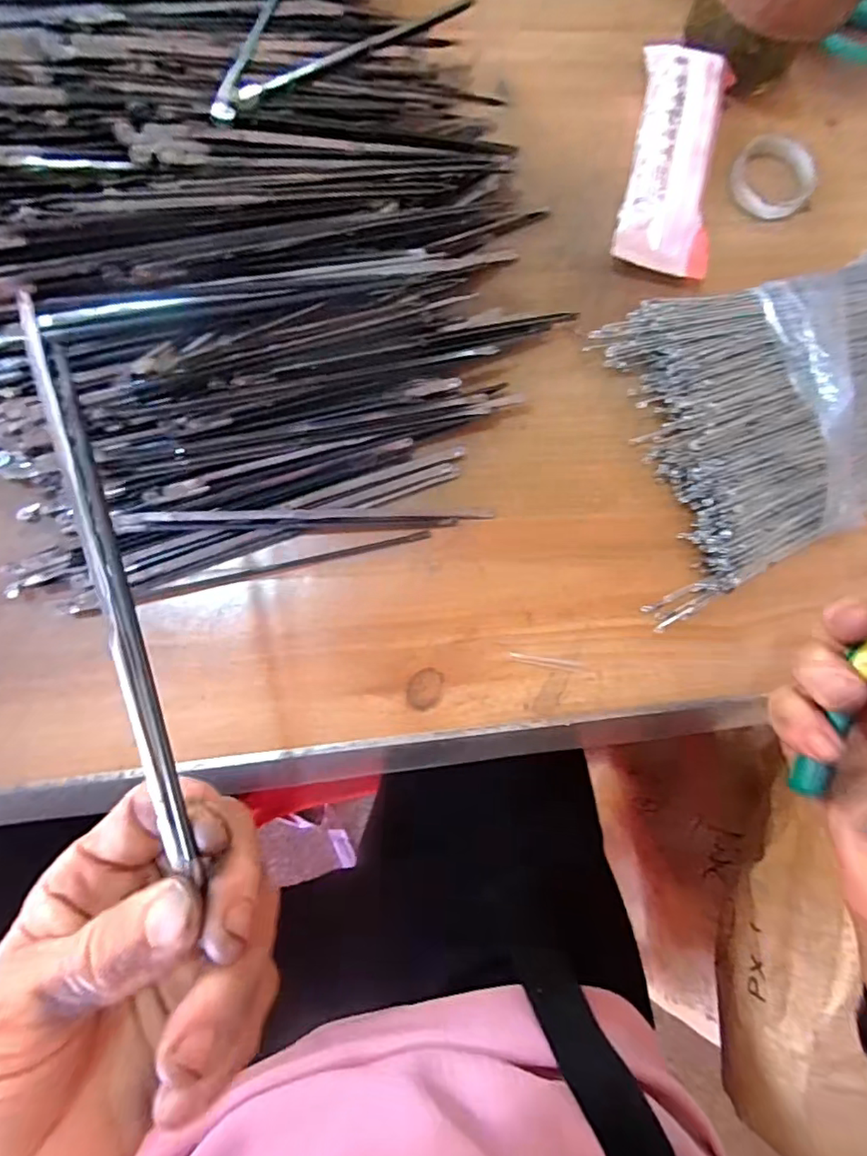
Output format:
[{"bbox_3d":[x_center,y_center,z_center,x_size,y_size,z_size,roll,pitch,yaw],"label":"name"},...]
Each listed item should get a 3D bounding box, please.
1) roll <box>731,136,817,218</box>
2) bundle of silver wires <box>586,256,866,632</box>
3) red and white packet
[{"bbox_3d":[0.197,-0.233,0.326,0.045,0.014,0.045,-32,89,-9],"label":"roll"},{"bbox_3d":[0.210,-0.097,0.297,0.242,0.042,0.153,-21,87,-9],"label":"bundle of silver wires"},{"bbox_3d":[0.132,-0.229,0.308,0.052,0.030,0.124,9,83,-6],"label":"red and white packet"}]

